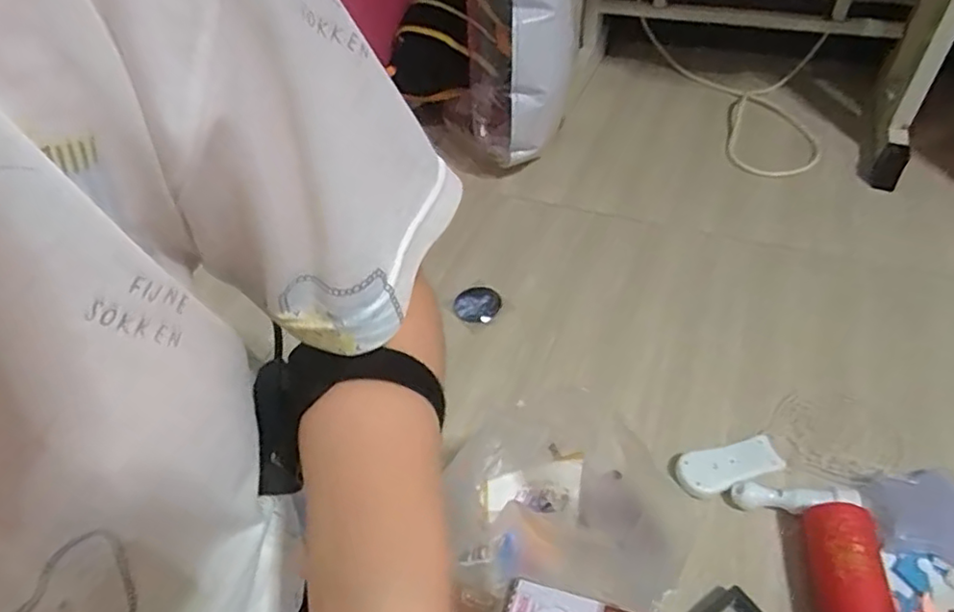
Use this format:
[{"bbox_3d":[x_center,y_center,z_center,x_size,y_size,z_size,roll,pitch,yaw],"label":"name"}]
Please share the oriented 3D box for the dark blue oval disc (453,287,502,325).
[{"bbox_3d":[0.000,0.000,0.755,0.055,0.009,0.055,26,54,27],"label":"dark blue oval disc"}]

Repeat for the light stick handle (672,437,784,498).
[{"bbox_3d":[0.233,0.150,0.579,0.100,0.018,0.041,-14,47,-8],"label":"light stick handle"}]

